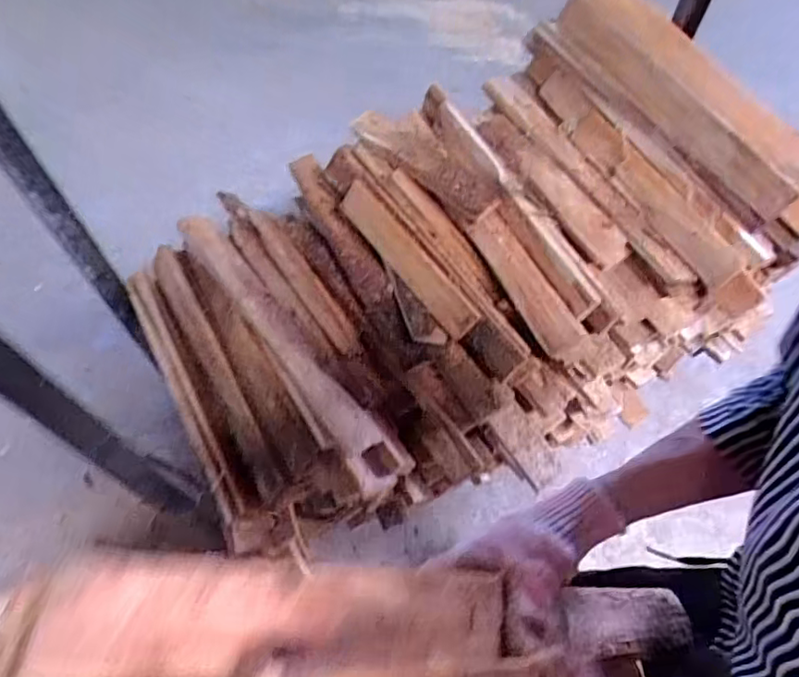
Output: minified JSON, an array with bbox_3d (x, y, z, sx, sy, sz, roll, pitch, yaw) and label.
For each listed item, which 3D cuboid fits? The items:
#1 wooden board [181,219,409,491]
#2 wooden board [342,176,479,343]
[{"bbox_3d":[-0.189,-0.017,0.876,0.071,0.037,0.554,-33,65,-20],"label":"wooden board"},{"bbox_3d":[0.011,-0.130,0.909,0.061,0.020,0.321,-44,66,9],"label":"wooden board"}]

